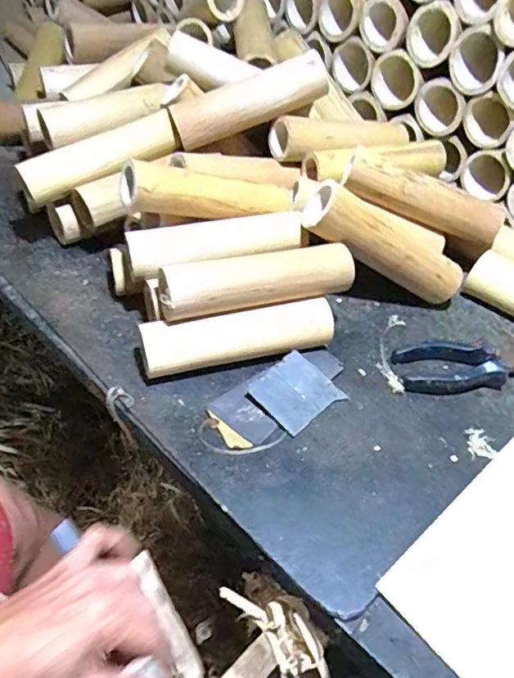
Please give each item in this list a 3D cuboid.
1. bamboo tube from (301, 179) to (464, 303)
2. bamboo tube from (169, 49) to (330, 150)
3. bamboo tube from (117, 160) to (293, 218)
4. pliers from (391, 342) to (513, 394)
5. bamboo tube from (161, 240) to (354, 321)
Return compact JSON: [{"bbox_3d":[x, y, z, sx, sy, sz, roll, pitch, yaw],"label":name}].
[{"bbox_3d":[0.136,-0.094,0.539,0.180,0.056,0.043,27,47,-20],"label":"bamboo tube"},{"bbox_3d":[-0.008,-0.272,0.604,0.178,0.050,0.046,-21,53,0],"label":"bamboo tube"},{"bbox_3d":[-0.040,-0.142,0.529,0.184,0.039,0.037,-5,48,-33],"label":"bamboo tube"},{"bbox_3d":[0.208,0.026,0.513,0.143,0.024,0.052,-3,51,-7],"label":"pliers"},{"bbox_3d":[0.003,-0.055,0.489,0.183,0.042,0.035,-13,52,-15],"label":"bamboo tube"}]

